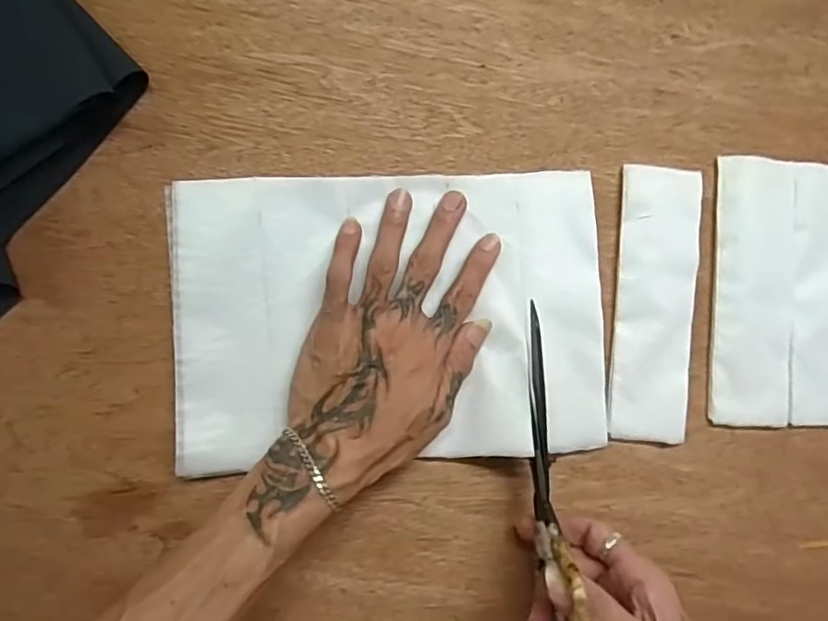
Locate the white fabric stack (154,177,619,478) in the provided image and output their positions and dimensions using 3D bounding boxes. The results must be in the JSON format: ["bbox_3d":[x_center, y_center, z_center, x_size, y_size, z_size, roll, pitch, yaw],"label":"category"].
[{"bbox_3d":[-0.011,0.004,0.368,0.273,0.021,0.182,-2,89,-6],"label":"white fabric stack"}]

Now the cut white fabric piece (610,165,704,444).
[{"bbox_3d":[0.166,-0.003,0.393,0.056,0.006,0.182,3,91,-2],"label":"cut white fabric piece"}]

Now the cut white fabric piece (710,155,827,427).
[{"bbox_3d":[0.266,-0.012,0.404,0.113,0.011,0.183,1,89,-6],"label":"cut white fabric piece"}]

